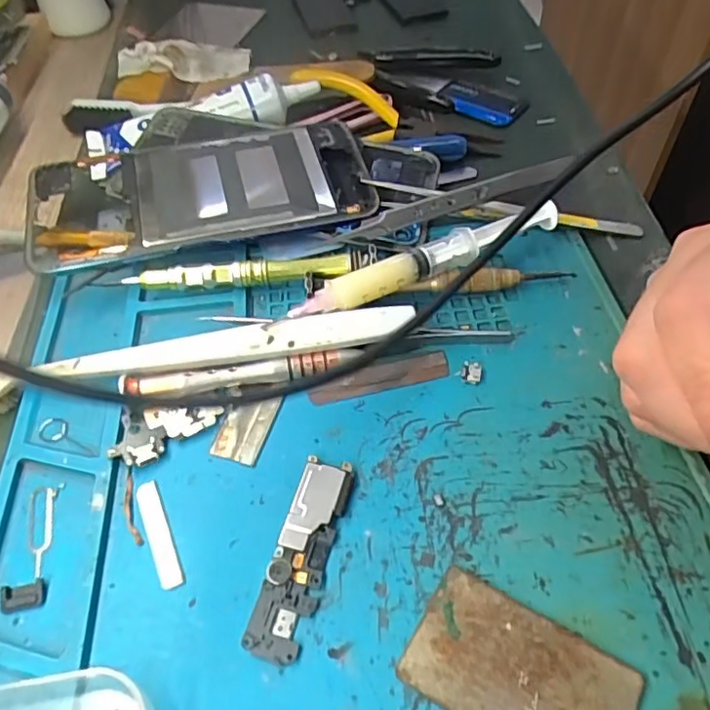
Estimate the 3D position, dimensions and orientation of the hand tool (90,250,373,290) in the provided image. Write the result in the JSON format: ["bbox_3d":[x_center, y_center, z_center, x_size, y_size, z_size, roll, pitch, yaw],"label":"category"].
[{"bbox_3d":[-0.049,-0.035,0.259,0.107,0.015,0.011,-4,52,0],"label":"hand tool"}]

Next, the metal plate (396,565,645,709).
[{"bbox_3d":[0.047,0.091,0.167,0.059,0.004,0.037,25,57,21],"label":"metal plate"}]

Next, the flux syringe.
[{"bbox_3d":[0.034,-0.041,0.248,0.127,0.011,0.013,-21,54,-13],"label":"flux syringe"}]

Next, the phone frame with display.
[{"bbox_3d":[-0.074,-0.083,0.285,0.158,0.011,0.079,-13,52,-7],"label":"phone frame with display"}]

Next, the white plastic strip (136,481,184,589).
[{"bbox_3d":[-0.067,0.060,0.197,0.008,0.004,0.039,-22,54,-14],"label":"white plastic strip"}]

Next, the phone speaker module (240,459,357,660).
[{"bbox_3d":[-0.017,0.064,0.191,0.018,0.005,0.064,11,53,12],"label":"phone speaker module"}]

